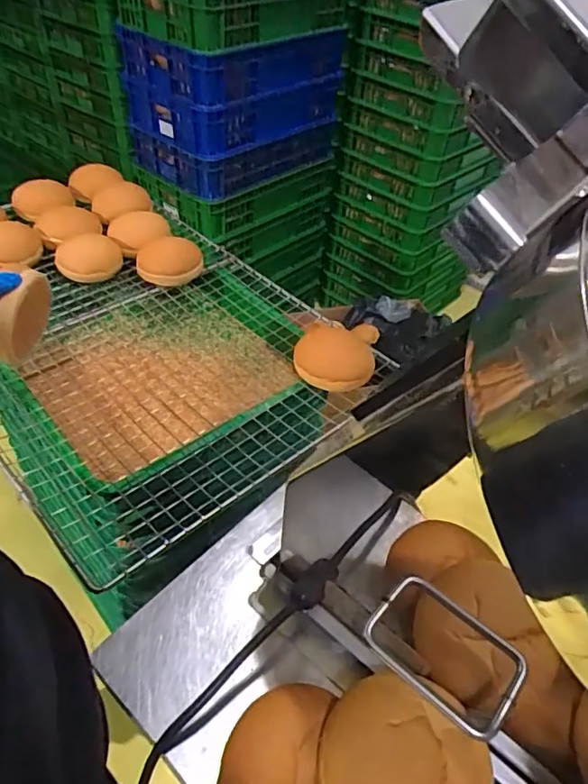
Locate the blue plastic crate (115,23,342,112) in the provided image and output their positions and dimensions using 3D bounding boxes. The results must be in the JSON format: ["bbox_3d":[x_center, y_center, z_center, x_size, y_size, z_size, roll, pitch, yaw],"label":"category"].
[{"bbox_3d":[-0.170,-1.016,1.688,0.366,0.147,0.591,32,50,24],"label":"blue plastic crate"}]

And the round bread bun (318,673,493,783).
[{"bbox_3d":[0.073,0.237,0.362,0.105,0.040,0.103,3,45,-3],"label":"round bread bun"}]

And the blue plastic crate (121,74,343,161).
[{"bbox_3d":[-0.178,-0.920,1.752,0.359,0.137,0.580,32,50,24],"label":"blue plastic crate"}]

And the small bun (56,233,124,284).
[{"bbox_3d":[-0.370,-0.243,1.001,0.115,0.035,0.104,2,45,-4],"label":"small bun"}]

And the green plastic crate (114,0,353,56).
[{"bbox_3d":[-0.153,-1.114,1.587,0.361,0.125,0.607,32,50,24],"label":"green plastic crate"}]

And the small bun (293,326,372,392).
[{"bbox_3d":[0.062,-0.052,0.840,0.121,0.044,0.109,16,45,10],"label":"small bun"}]

